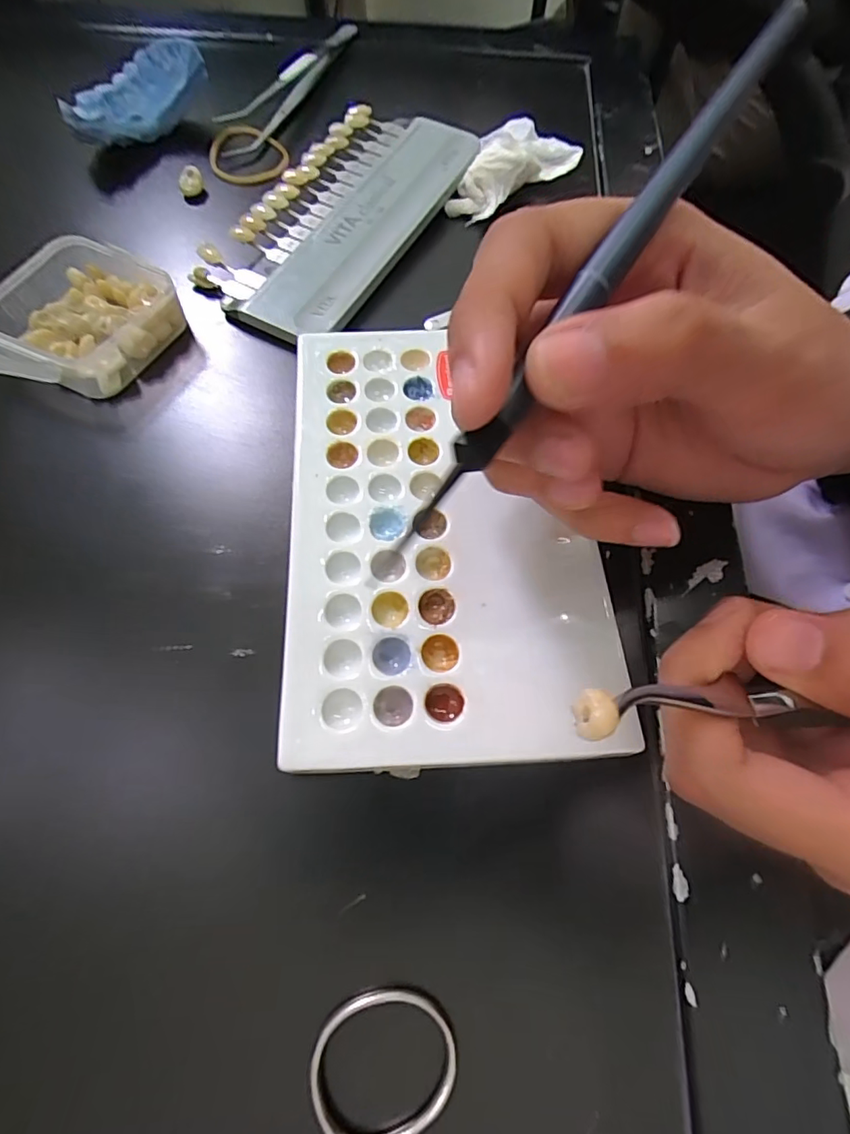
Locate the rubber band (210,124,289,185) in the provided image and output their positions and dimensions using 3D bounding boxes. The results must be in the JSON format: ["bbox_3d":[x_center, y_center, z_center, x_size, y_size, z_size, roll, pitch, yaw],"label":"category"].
[{"bbox_3d":[-0.088,-0.204,0.264,0.039,0.005,0.040,1,71,-2],"label":"rubber band"}]

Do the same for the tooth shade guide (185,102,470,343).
[{"bbox_3d":[-0.036,-0.156,0.232,0.069,0.012,0.141,28,67,12],"label":"tooth shade guide"}]

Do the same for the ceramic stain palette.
[{"bbox_3d":[0.005,-0.018,0.166,0.091,0.005,0.149,-3,64,-2],"label":"ceramic stain palette"}]

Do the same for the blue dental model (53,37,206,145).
[{"bbox_3d":[-0.137,-0.223,0.253,0.069,0.028,0.025,-32,69,-15],"label":"blue dental model"}]

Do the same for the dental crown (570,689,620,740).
[{"bbox_3d":[0.029,0.025,0.091,0.006,0.005,0.008,-3,64,-2],"label":"dental crown"}]

